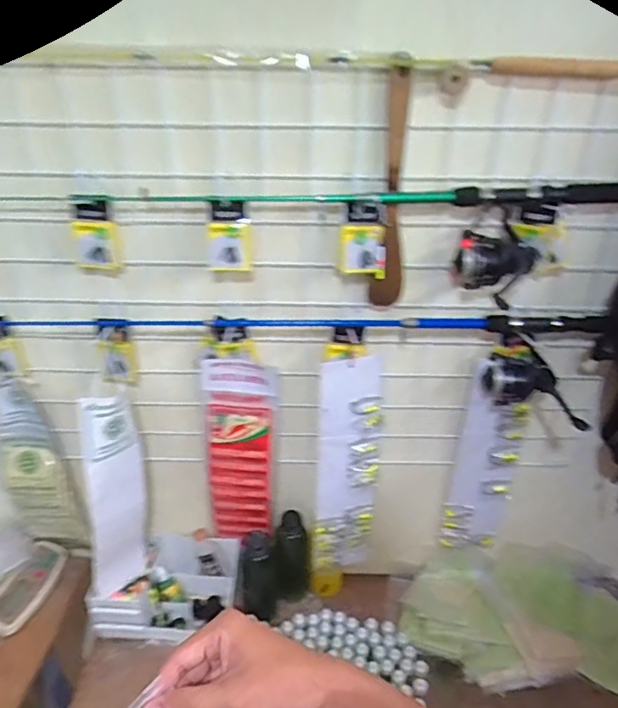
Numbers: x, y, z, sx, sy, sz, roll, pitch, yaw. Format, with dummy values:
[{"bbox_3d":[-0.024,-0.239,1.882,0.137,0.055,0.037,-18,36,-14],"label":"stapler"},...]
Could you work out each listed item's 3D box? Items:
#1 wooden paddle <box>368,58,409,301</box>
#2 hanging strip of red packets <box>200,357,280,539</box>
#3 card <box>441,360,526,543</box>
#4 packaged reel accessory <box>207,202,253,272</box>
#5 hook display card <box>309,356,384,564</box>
[{"bbox_3d":[0.109,-0.197,0.698,0.040,0.295,0.023,7,30,10],"label":"wooden paddle"},{"bbox_3d":[-0.107,0.166,0.890,0.111,0.353,0.030,-1,30,-4],"label":"hanging strip of red packets"},{"bbox_3d":[0.291,0.181,0.908,0.096,0.376,0.025,5,30,6],"label":"card"},{"bbox_3d":[-0.102,-0.153,0.711,0.055,0.090,0.016,3,30,3],"label":"packaged reel accessory"},{"bbox_3d":[0.063,0.193,0.885,0.103,0.411,0.017,-4,26,-13],"label":"hook display card"}]

